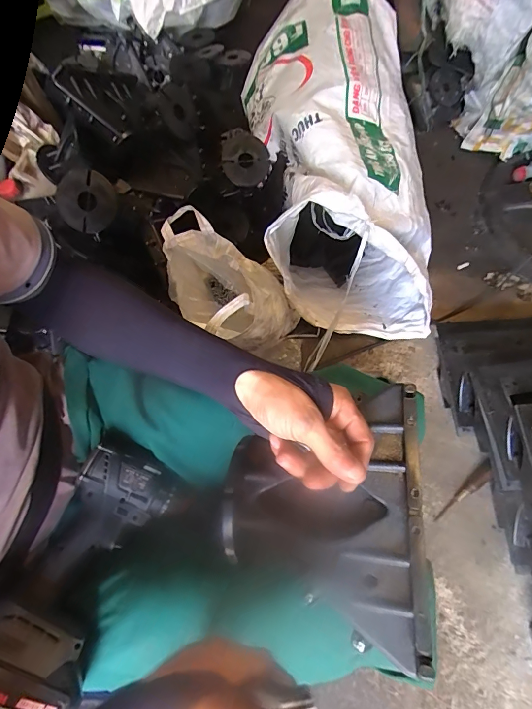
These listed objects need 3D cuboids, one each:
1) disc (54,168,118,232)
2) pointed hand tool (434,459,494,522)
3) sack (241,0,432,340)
[{"bbox_3d":[-0.359,-0.308,0.756,0.128,0.027,0.120,2,98,13],"label":"disc"},{"bbox_3d":[0.385,0.267,0.737,0.158,0.025,0.030,-34,68,-13],"label":"pointed hand tool"},{"bbox_3d":[0.170,-0.556,0.973,0.394,0.368,1.022,-8,65,2],"label":"sack"}]

